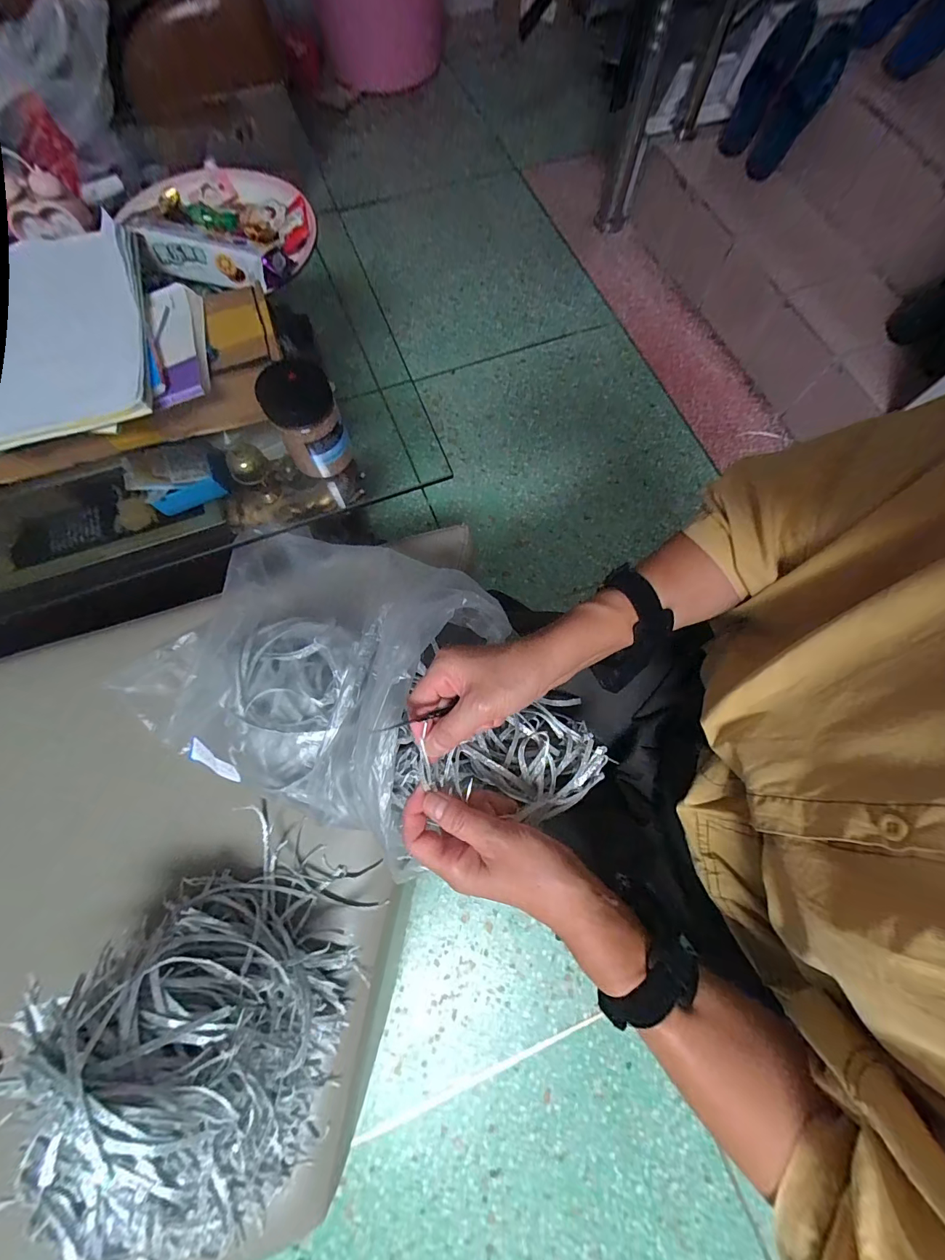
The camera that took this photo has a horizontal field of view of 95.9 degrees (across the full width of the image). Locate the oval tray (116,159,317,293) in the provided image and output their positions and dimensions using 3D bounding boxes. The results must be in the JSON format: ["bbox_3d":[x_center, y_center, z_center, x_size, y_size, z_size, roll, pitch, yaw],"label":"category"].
[{"bbox_3d":[-0.390,-0.607,0.632,0.278,0.049,0.259,11,60,-3],"label":"oval tray"}]

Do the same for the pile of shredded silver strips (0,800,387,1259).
[{"bbox_3d":[-0.214,0.326,0.356,0.207,0.160,0.246,22,74,6],"label":"pile of shredded silver strips"}]

